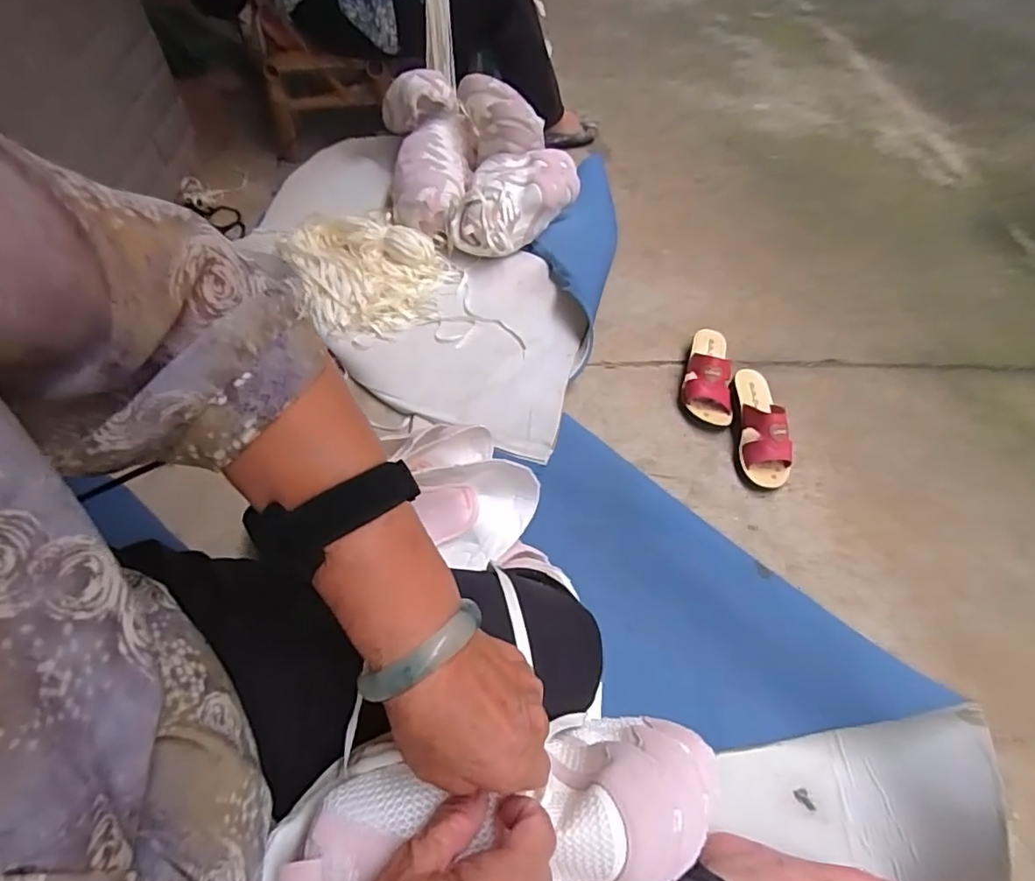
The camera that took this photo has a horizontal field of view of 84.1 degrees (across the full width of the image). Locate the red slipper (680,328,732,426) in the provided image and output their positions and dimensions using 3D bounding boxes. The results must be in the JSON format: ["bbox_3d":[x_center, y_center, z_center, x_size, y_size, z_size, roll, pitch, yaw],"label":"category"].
[{"bbox_3d":[0.346,-0.128,1.047,0.085,0.066,0.215,8,54,3],"label":"red slipper"}]

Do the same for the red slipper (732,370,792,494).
[{"bbox_3d":[0.415,-0.027,0.976,0.083,0.081,0.216,6,54,1],"label":"red slipper"}]

